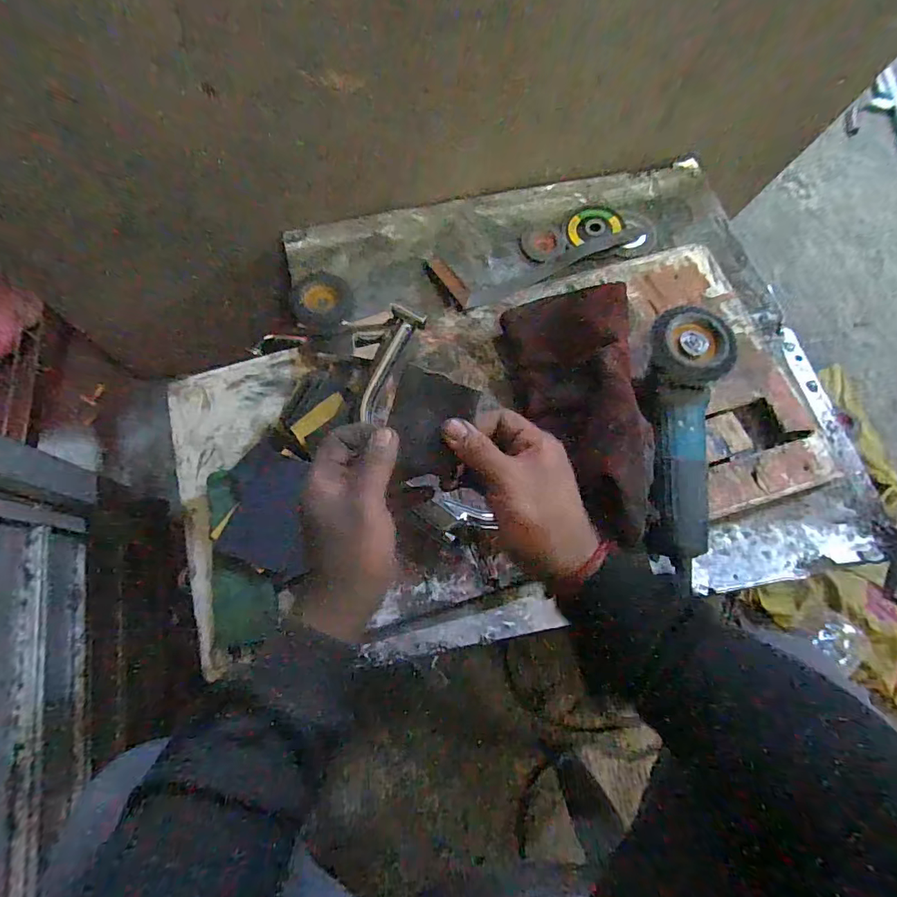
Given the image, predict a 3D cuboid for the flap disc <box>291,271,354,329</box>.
[{"bbox_3d":[-0.174,-0.205,0.641,0.079,0.008,0.095,-14,72,-6],"label":"flap disc"}]

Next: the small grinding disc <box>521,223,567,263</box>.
[{"bbox_3d":[0.141,-0.301,0.685,0.066,0.007,0.063,0,71,-1],"label":"small grinding disc"}]

